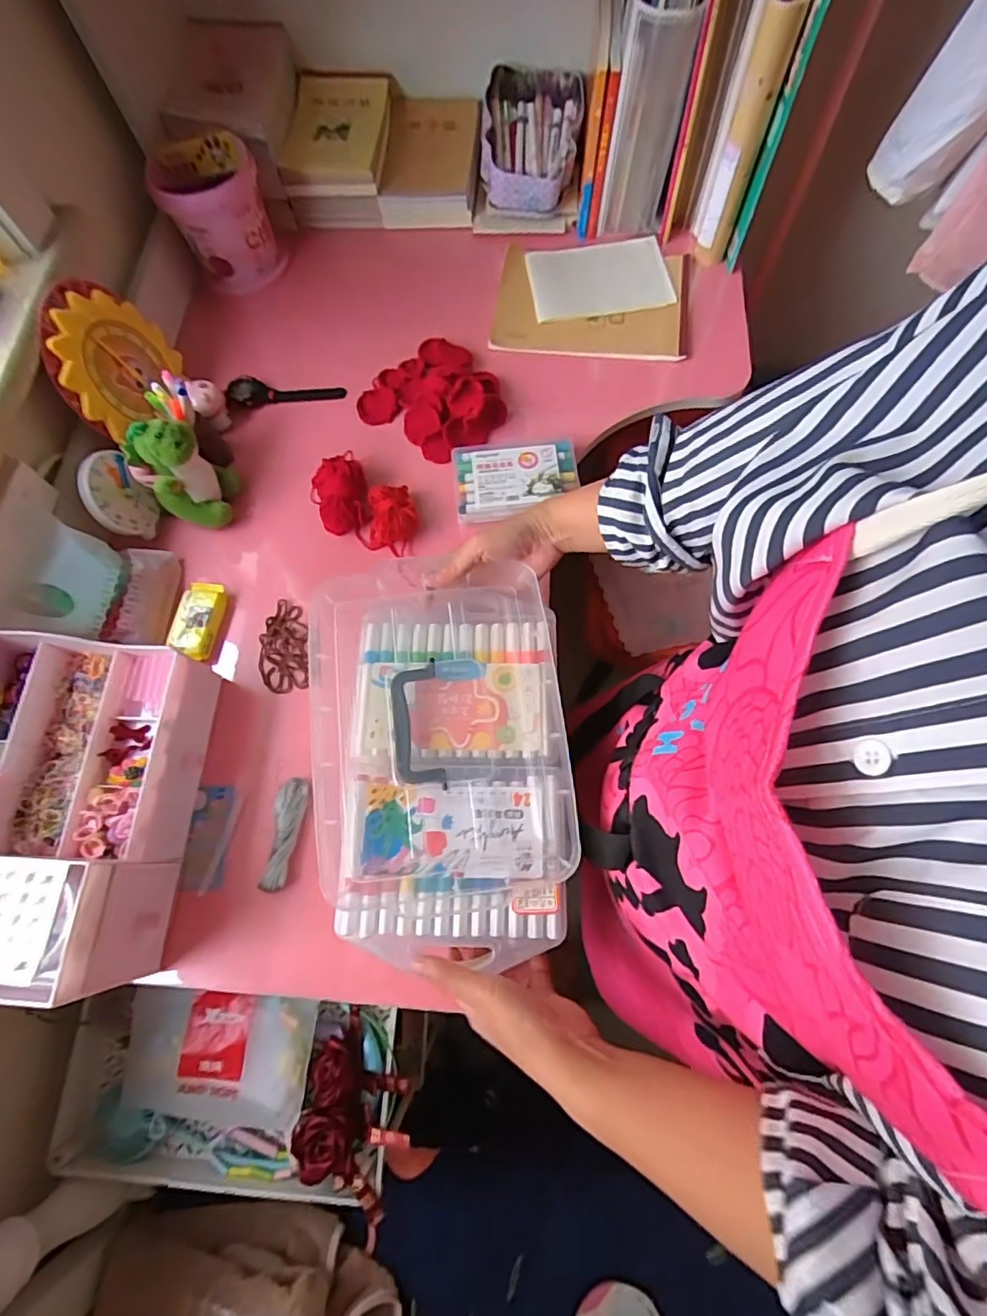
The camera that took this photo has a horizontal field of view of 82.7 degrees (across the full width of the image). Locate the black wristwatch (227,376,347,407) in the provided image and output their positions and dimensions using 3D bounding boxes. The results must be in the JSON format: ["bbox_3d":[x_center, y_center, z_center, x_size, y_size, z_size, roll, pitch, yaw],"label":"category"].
[{"bbox_3d":[-0.275,-0.355,0.746,0.151,0.017,0.044,-6,69,-1],"label":"black wristwatch"}]

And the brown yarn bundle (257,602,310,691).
[{"bbox_3d":[-0.234,-0.013,0.625,0.053,0.008,0.104,-8,69,-2],"label":"brown yarn bundle"}]

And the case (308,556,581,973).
[{"bbox_3d":[-0.045,0.073,0.483,0.214,0.044,0.323,-3,69,-1],"label":"case"}]

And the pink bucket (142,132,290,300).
[{"bbox_3d":[-0.390,-0.631,0.803,0.134,0.128,0.146,0,69,1],"label":"pink bucket"}]

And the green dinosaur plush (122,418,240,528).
[{"bbox_3d":[-0.352,-0.211,0.641,0.091,0.107,0.084,-39,73,-13],"label":"green dinosaur plush"}]

